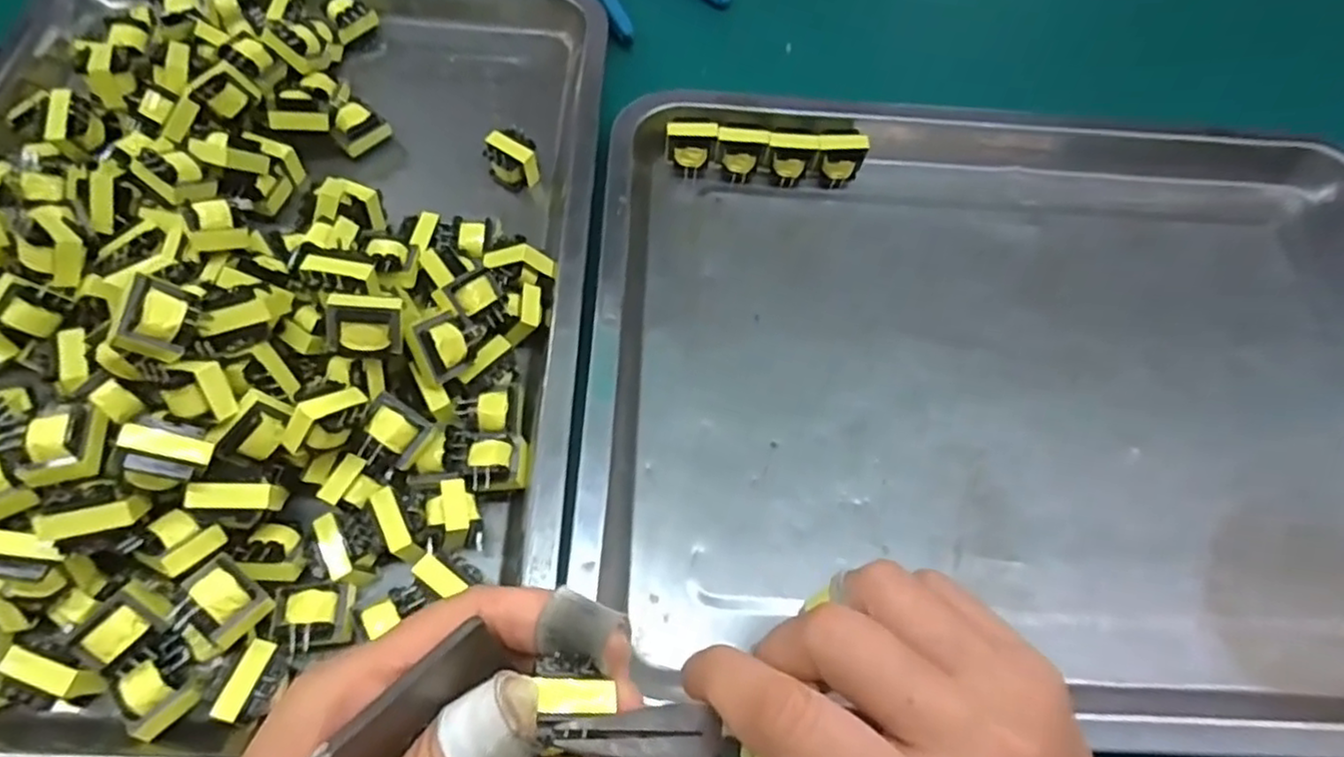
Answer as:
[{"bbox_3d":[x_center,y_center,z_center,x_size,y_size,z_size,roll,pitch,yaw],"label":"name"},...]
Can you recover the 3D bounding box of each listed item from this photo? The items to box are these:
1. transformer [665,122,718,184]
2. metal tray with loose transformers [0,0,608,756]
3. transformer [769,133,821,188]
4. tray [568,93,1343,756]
[{"bbox_3d":[0.009,-0.112,0.346,0.024,0.025,0.016,8,64,0],"label":"transformer"},{"bbox_3d":[-0.180,-0.055,0.286,0.288,0.056,0.391,4,64,-2],"label":"metal tray with loose transformers"},{"bbox_3d":[0.059,-0.107,0.348,0.023,0.028,0.014,0,65,-4],"label":"transformer"},{"bbox_3d":[0.160,-0.009,0.309,0.382,0.033,0.299,3,64,-2],"label":"tray"}]

